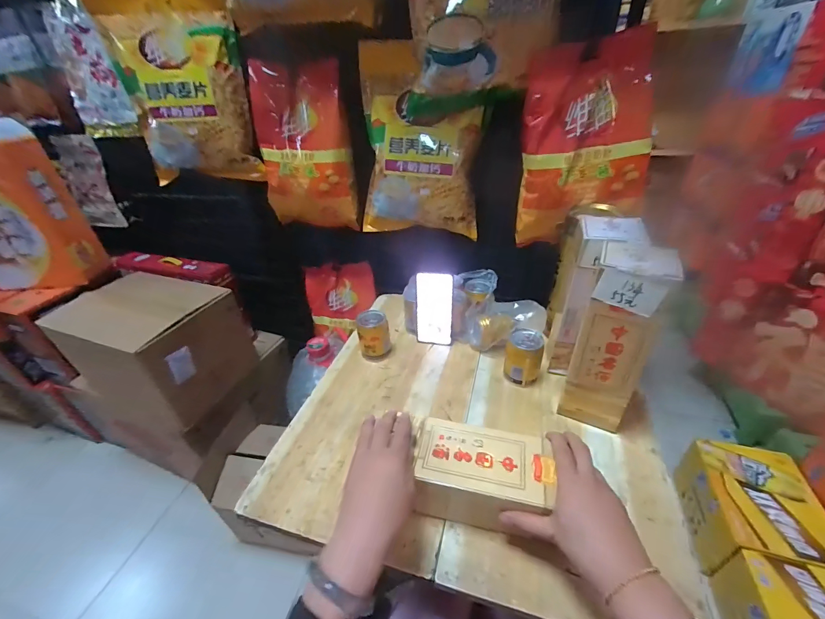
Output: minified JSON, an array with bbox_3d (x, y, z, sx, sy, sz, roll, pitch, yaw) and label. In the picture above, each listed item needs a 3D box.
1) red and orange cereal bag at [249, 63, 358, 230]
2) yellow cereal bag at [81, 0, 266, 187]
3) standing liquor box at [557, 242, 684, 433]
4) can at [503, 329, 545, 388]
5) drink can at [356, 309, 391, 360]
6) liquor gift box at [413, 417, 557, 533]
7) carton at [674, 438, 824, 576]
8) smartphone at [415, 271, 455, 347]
[{"bbox_3d":[-0.251,-0.368,0.808,0.225,0.338,0.056,6,24,11],"label":"red and orange cereal bag"},{"bbox_3d":[-0.504,-0.478,0.758,0.273,0.353,0.086,4,35,12],"label":"yellow cereal bag"},{"bbox_3d":[0.300,0.048,0.520,0.087,0.287,0.102,16,40,28],"label":"standing liquor box"},{"bbox_3d":[0.202,0.091,0.635,0.063,0.093,0.058,-3,34,2],"label":"can"},{"bbox_3d":[-0.080,0.056,0.720,0.064,0.091,0.063,-8,34,-4],"label":"drink can"},{"bbox_3d":[0.090,0.222,0.460,0.162,0.092,0.091,7,36,16],"label":"liquor gift box"},{"bbox_3d":[0.839,0.498,0.868,0.217,0.156,0.289,7,36,16],"label":"carton"},{"bbox_3d":[0.046,0.002,0.727,0.075,0.161,0.008,5,23,11],"label":"smartphone"}]

